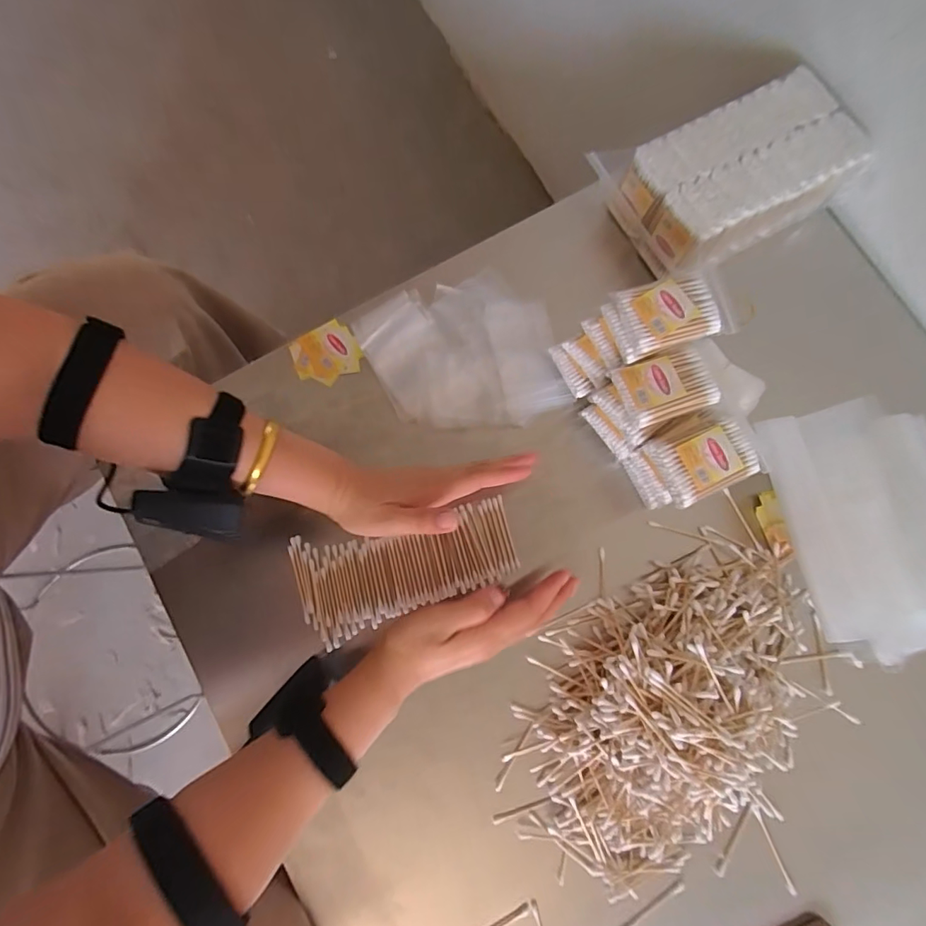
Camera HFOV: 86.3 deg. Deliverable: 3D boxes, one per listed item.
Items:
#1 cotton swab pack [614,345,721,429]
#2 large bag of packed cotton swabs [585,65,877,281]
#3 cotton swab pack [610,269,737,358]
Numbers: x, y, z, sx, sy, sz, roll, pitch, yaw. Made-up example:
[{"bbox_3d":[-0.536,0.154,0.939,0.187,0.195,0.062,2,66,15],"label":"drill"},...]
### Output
[{"bbox_3d":[0.171,-0.065,0.416,0.073,0.014,0.053,-16,80,-4],"label":"cotton swab pack"},{"bbox_3d":[0.266,-0.287,0.496,0.198,0.078,0.130,-29,81,-6],"label":"large bag of packed cotton swabs"},{"bbox_3d":[0.175,-0.125,0.410,0.084,0.016,0.056,-13,80,-3],"label":"cotton swab pack"}]

